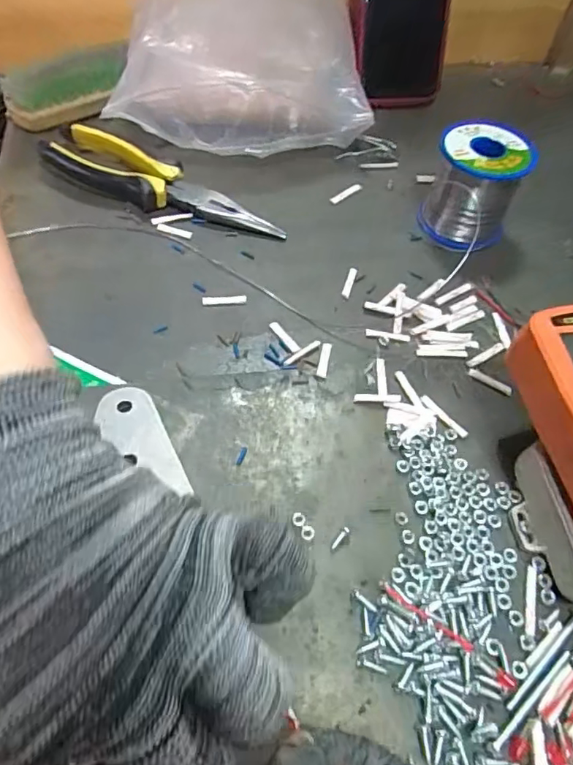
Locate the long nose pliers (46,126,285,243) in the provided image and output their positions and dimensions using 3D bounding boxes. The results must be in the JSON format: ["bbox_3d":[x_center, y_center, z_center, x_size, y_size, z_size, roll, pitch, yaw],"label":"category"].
[{"bbox_3d":[-0.092,-0.146,0.401,0.184,0.024,0.041,22,56,11],"label":"long nose pliers"}]

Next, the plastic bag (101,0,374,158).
[{"bbox_3d":[-0.037,-0.258,0.440,0.201,0.094,0.130,-2,55,-6],"label":"plastic bag"}]

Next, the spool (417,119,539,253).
[{"bbox_3d":[0.138,-0.145,0.395,0.061,0.064,0.068,21,56,10],"label":"spool"}]

